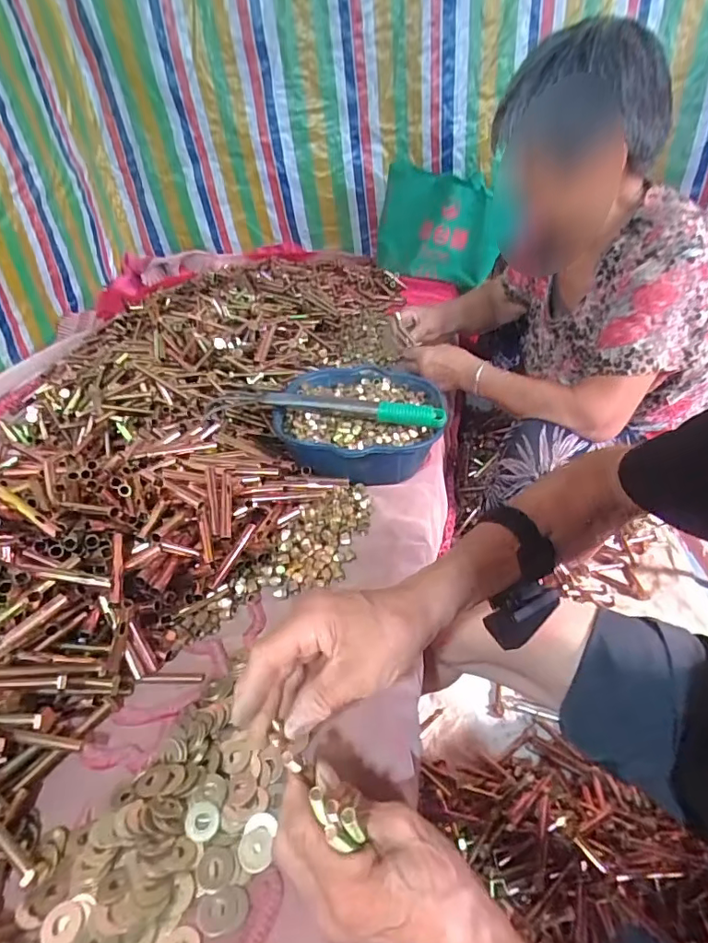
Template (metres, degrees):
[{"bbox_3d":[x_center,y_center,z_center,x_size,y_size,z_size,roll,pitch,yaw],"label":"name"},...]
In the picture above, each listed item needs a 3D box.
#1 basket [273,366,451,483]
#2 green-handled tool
[{"bbox_3d":[0.011,-0.065,0.741,0.221,0.093,0.230,0,36,9],"label":"basket"},{"bbox_3d":[-0.047,-0.088,0.704,0.335,0.038,0.024,3,36,13],"label":"green-handled tool"}]

